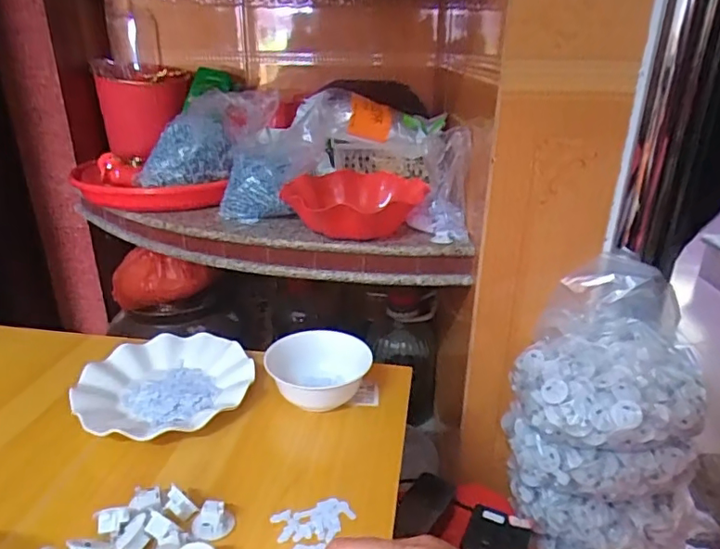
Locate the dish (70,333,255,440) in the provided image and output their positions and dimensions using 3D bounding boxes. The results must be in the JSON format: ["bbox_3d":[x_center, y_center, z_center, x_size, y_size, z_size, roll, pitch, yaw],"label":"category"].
[{"bbox_3d":[-0.213,0.123,0.595,0.177,0.029,0.173,1,24,0],"label":"dish"}]

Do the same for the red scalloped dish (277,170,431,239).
[{"bbox_3d":[-0.008,-0.112,0.848,0.211,0.062,0.239,7,25,13],"label":"red scalloped dish"}]

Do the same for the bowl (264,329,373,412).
[{"bbox_3d":[-0.045,0.117,0.594,0.111,0.063,0.106,1,24,0],"label":"bowl"}]

